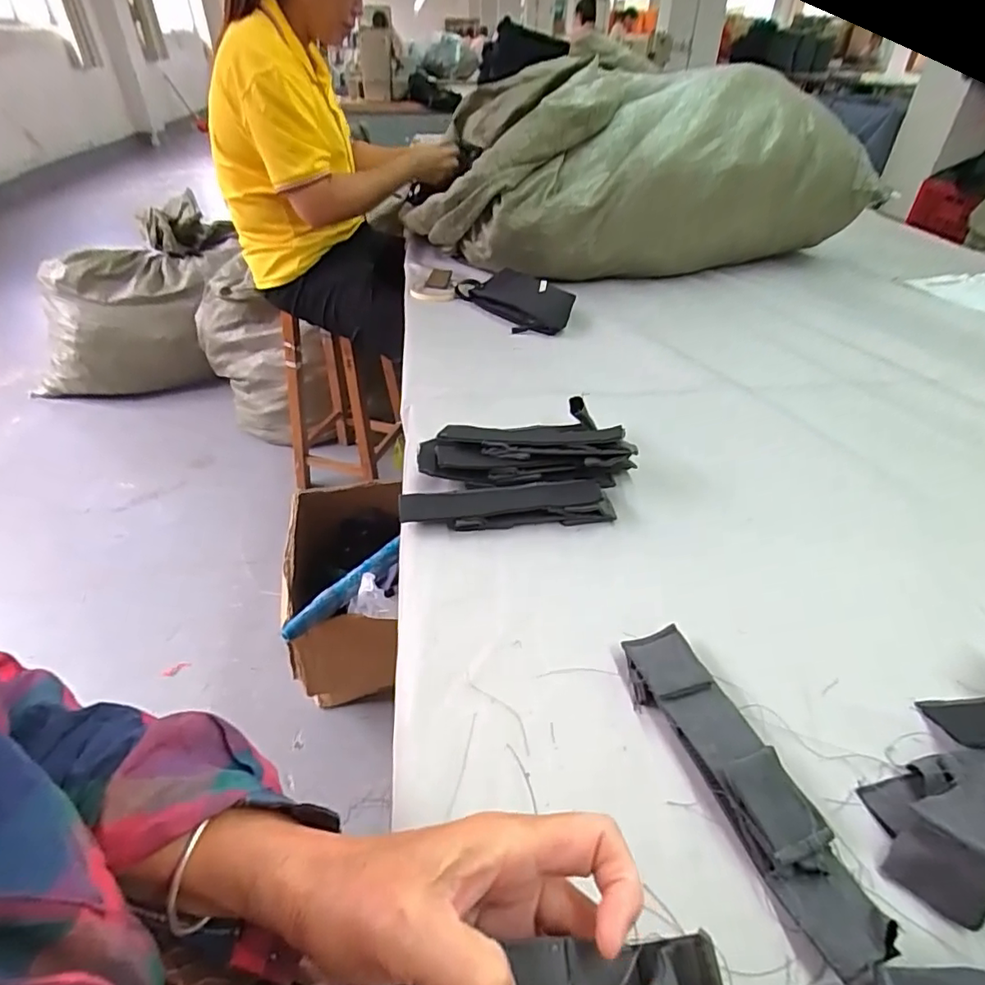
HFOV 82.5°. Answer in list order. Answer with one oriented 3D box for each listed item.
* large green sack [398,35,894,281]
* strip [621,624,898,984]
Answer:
[{"bbox_3d":[0.271,-0.589,1.064,0.806,0.287,0.276,-13,41,-16],"label":"large green sack"},{"bbox_3d":[0.148,0.163,0.335,0.049,0.023,0.197,-14,41,-17],"label":"strip"}]

